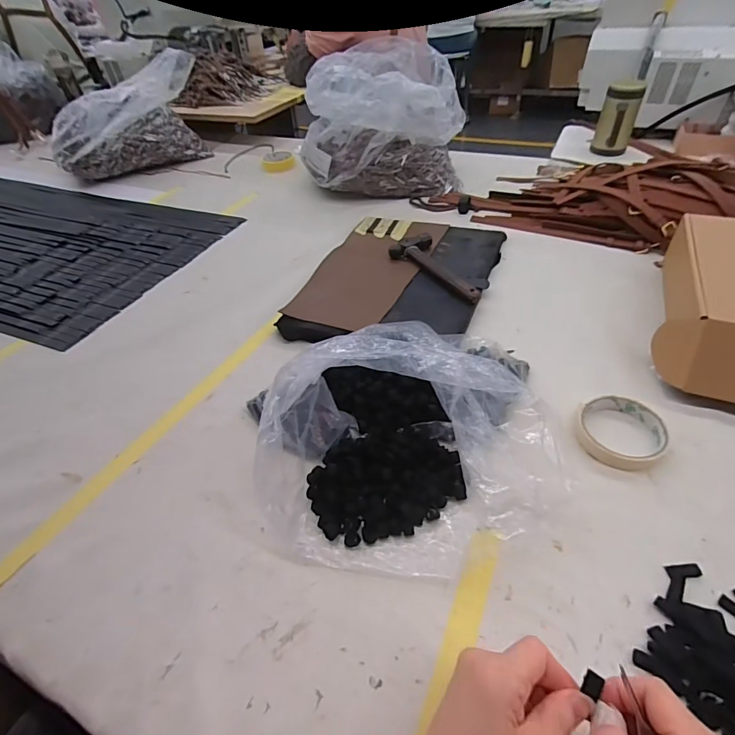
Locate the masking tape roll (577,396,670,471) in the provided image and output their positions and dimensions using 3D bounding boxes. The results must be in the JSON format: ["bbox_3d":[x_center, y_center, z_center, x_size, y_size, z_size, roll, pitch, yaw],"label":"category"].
[{"bbox_3d":[0.268,0.068,0.447,0.084,0.021,0.080,-2,45,2],"label":"masking tape roll"}]

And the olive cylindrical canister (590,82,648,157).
[{"bbox_3d":[0.617,-0.610,1.040,0.083,0.160,0.077,16,48,21],"label":"olive cylindrical canister"}]

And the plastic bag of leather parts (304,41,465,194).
[{"bbox_3d":[0.041,-0.525,0.904,0.308,0.234,0.225,3,46,7],"label":"plastic bag of leather parts"}]

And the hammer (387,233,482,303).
[{"bbox_3d":[0.119,-0.160,0.666,0.069,0.022,0.187,-27,50,-22],"label":"hammer"}]

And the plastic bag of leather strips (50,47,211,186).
[{"bbox_3d":[-0.609,-0.641,1.090,0.384,0.186,0.230,-20,47,-15],"label":"plastic bag of leather strips"}]

